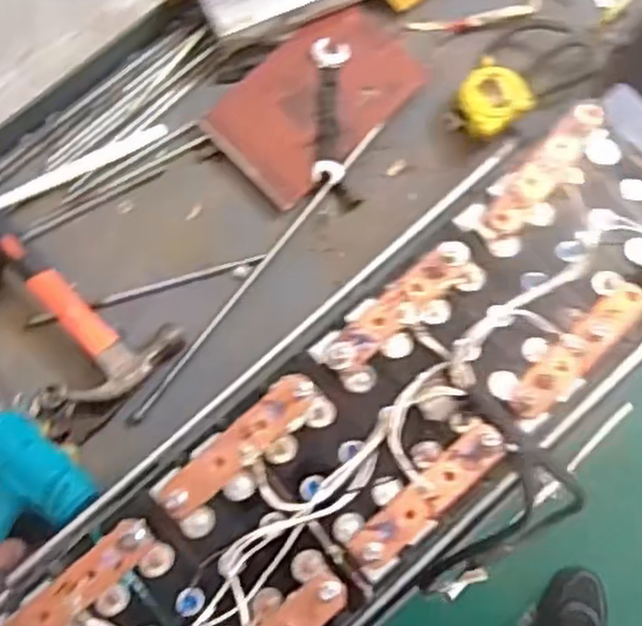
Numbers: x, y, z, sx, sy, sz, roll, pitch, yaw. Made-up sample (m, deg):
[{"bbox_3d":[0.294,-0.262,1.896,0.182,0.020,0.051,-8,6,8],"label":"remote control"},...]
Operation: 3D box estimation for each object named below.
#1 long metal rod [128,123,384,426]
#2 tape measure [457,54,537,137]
[{"bbox_3d":[-0.062,-0.046,0.776,0.015,0.015,0.388,37,79,7],"label":"long metal rod"},{"bbox_3d":[0.177,-0.228,0.809,0.075,0.035,0.078,0,77,-1],"label":"tape measure"}]

